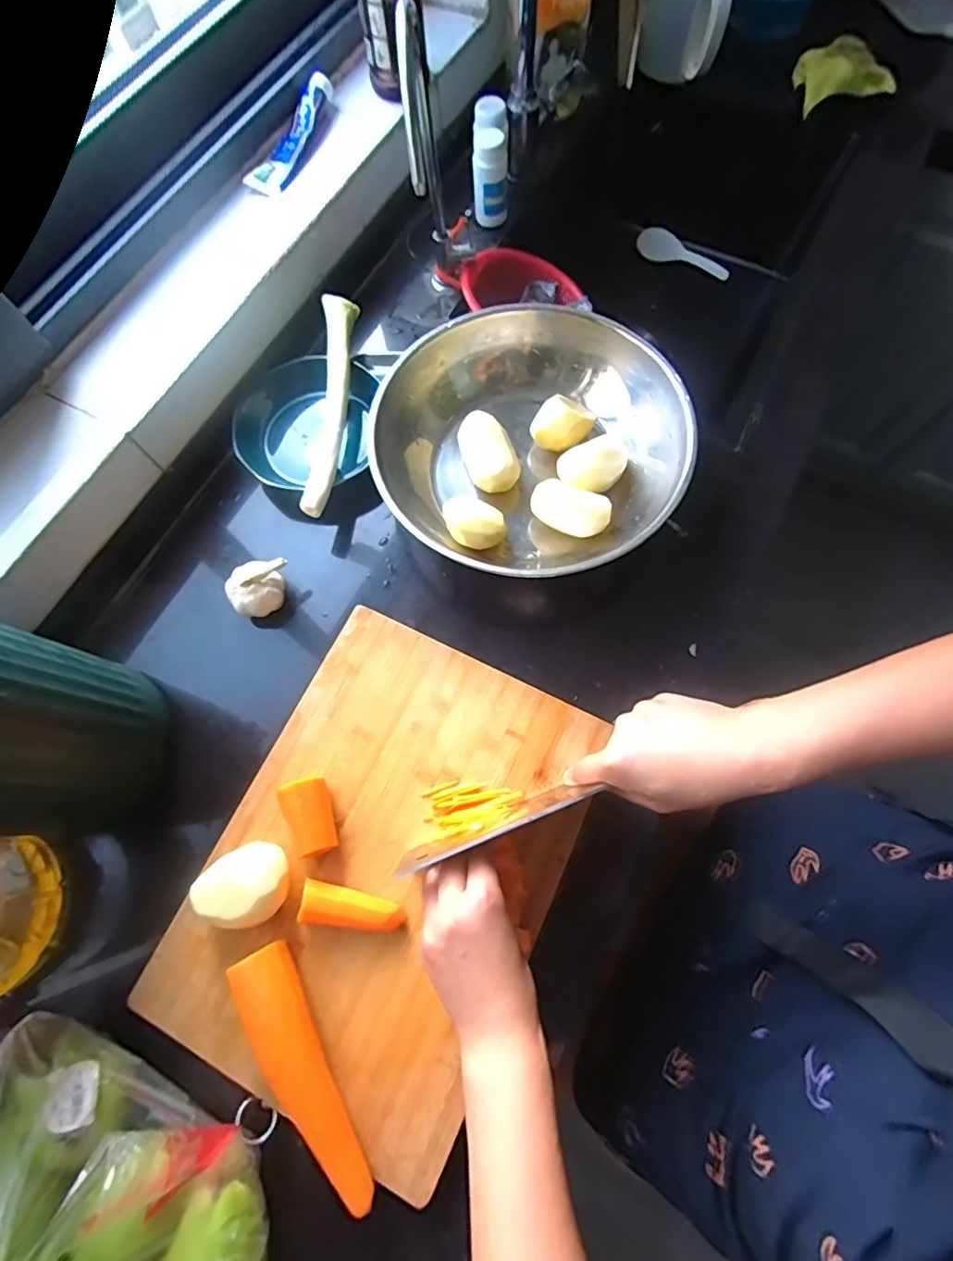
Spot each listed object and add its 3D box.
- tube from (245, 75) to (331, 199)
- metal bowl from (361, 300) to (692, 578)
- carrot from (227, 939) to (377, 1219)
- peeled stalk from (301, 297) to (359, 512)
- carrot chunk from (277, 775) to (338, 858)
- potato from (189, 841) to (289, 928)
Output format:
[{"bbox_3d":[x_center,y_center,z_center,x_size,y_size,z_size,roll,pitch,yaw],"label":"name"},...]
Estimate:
[{"bbox_3d":[-0.211,-0.568,0.612,0.041,0.022,0.167,18,73,8],"label":"tube"},{"bbox_3d":[0.054,-0.185,0.551,0.297,0.080,0.295,-1,71,2],"label":"metal bowl"},{"bbox_3d":[-0.125,0.316,0.380,0.043,0.043,0.175,-25,72,-6],"label":"carrot"},{"bbox_3d":[-0.154,-0.241,0.566,0.033,0.025,0.262,0,71,2],"label":"peeled stalk"},{"bbox_3d":[-0.135,0.152,0.439,0.034,0.040,0.060,-23,72,-5],"label":"carrot chunk"},{"bbox_3d":[-0.183,0.203,0.424,0.072,0.041,0.058,-27,73,-7],"label":"potato"}]

